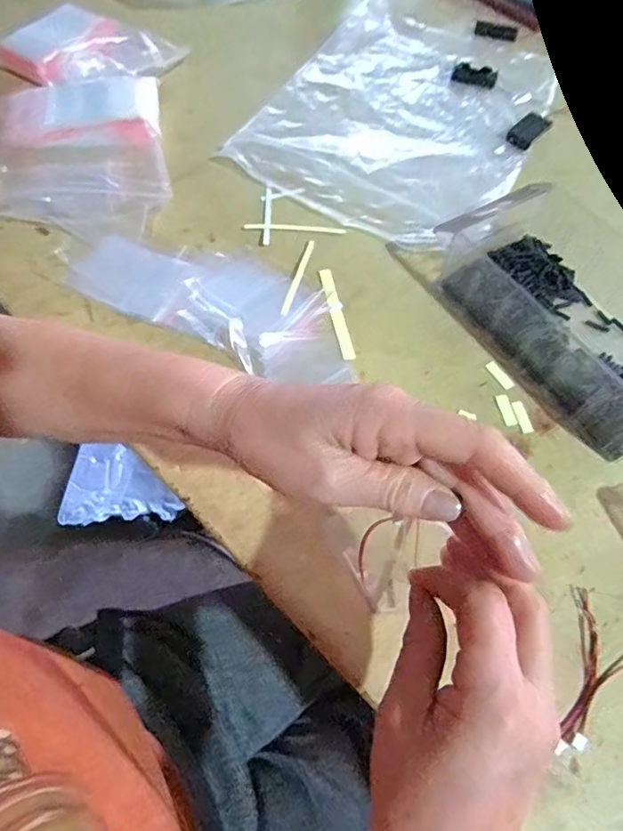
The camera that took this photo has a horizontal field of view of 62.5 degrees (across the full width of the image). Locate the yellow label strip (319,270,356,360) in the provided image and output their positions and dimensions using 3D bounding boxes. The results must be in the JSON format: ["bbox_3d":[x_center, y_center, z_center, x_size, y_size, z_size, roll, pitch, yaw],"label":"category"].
[{"bbox_3d":[0.022,-0.092,0.454,0.012,0.004,0.098,-9,63,-9],"label":"yellow label strip"}]

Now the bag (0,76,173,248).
[{"bbox_3d":[-0.230,-0.268,0.517,0.162,0.030,0.214,-4,62,-6],"label":"bag"}]

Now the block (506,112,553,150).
[{"bbox_3d":[0.252,-0.331,0.594,0.028,0.009,0.061,41,67,17],"label":"block"}]

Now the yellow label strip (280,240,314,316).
[{"bbox_3d":[-0.012,-0.128,0.468,0.007,0.004,0.098,16,62,4],"label":"yellow label strip"}]

